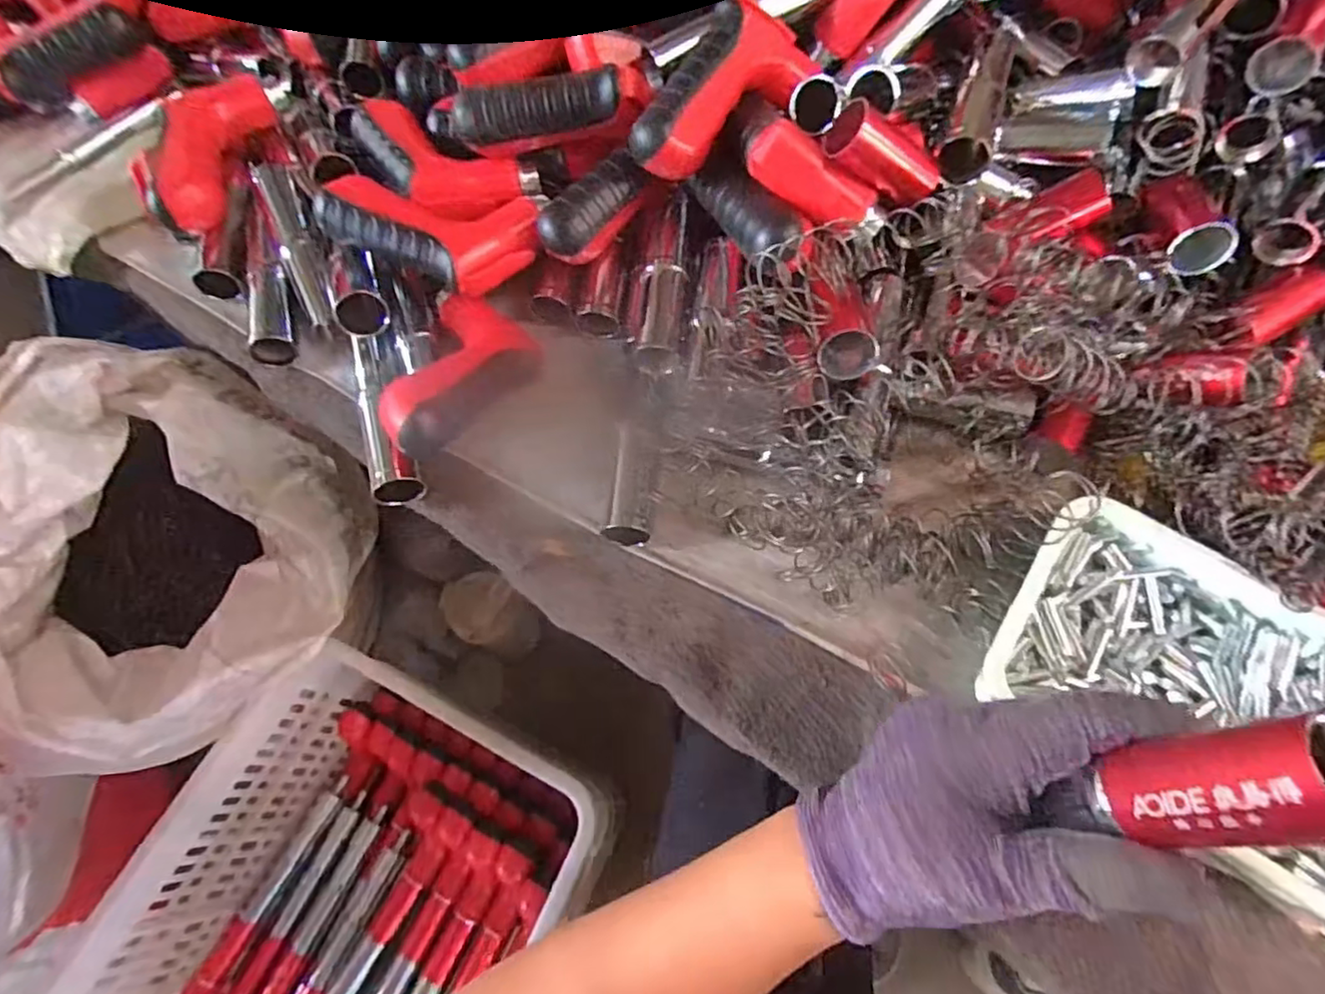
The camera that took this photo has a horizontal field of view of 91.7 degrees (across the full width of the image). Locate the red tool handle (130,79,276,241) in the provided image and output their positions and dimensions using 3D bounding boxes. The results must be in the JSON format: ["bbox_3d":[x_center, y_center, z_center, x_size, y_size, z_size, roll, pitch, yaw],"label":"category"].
[{"bbox_3d":[-0.312,-0.237,0.441,0.031,0.053,0.126,12,67,8],"label":"red tool handle"}]

